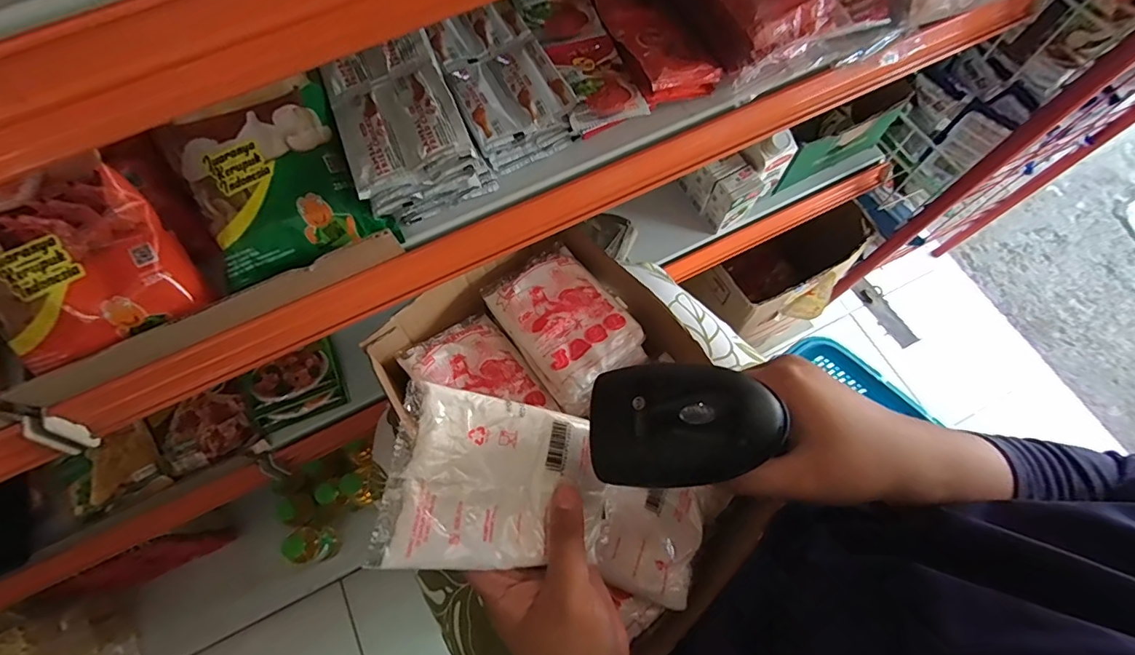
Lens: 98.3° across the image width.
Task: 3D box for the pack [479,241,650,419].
[{"bbox_3d":[-0.001,-0.006,0.410,0.088,0.021,0.136,-33,72,-12],"label":"pack"}]

